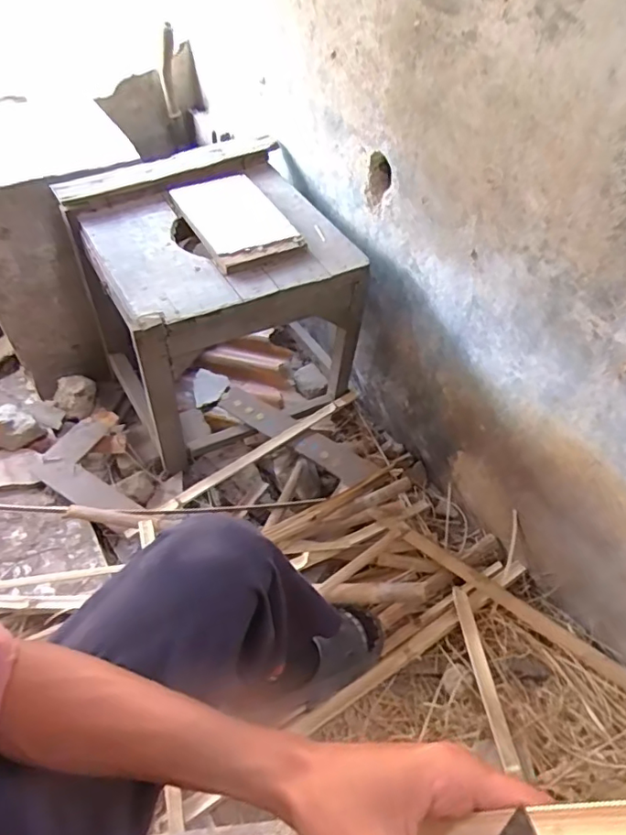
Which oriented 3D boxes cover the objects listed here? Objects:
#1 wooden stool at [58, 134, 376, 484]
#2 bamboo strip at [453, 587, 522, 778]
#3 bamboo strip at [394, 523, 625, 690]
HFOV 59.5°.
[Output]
[{"bbox_3d":[-0.201,-0.231,1.136,0.427,0.420,0.455,-25,56,-20],"label":"wooden stool"},{"bbox_3d":[0.281,0.422,0.907,0.028,0.006,0.280,-7,53,-3],"label":"bamboo strip"},{"bbox_3d":[0.348,0.326,0.973,0.459,0.011,0.031,32,57,22],"label":"bamboo strip"}]

